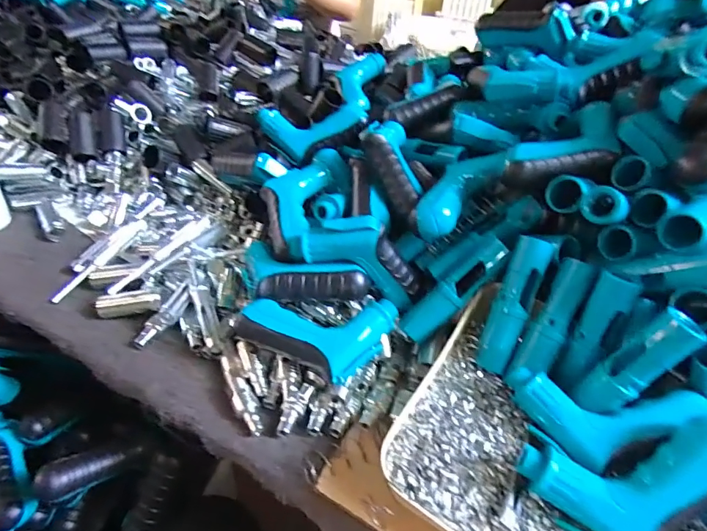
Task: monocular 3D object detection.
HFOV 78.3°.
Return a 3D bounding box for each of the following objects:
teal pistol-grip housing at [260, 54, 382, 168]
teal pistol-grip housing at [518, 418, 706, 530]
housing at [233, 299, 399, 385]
[{"bbox_3d":[-0.024,-0.237,0.616,0.133,0.044,0.245,19,56,15],"label":"teal pistol-grip housing"},{"bbox_3d":[0.188,0.140,0.280,0.138,0.046,0.071,-20,40,8],"label":"teal pistol-grip housing"},{"bbox_3d":[-0.034,0.054,0.398,0.122,0.036,0.078,21,42,17],"label":"housing"}]

